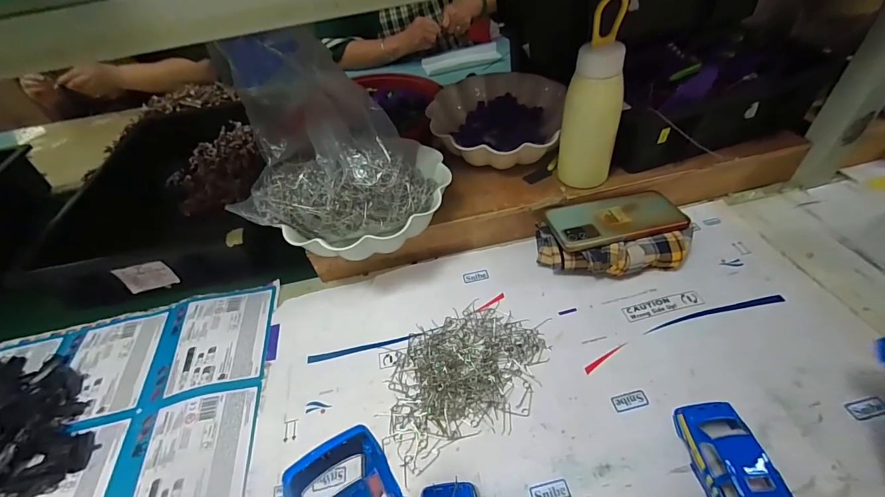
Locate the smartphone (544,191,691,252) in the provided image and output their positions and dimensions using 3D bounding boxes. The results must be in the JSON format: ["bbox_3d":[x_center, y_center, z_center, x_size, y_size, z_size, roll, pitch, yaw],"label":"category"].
[{"bbox_3d":[0.216,-0.039,0.479,0.163,0.011,0.073,-11,48,-3],"label":"smartphone"}]

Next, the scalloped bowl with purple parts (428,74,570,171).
[{"bbox_3d":[0.083,-0.198,0.597,0.195,0.068,0.212,-4,45,4],"label":"scalloped bowl with purple parts"}]

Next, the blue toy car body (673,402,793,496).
[{"bbox_3d":[0.239,0.190,0.301,0.049,0.040,0.127,-8,46,-1],"label":"blue toy car body"}]

